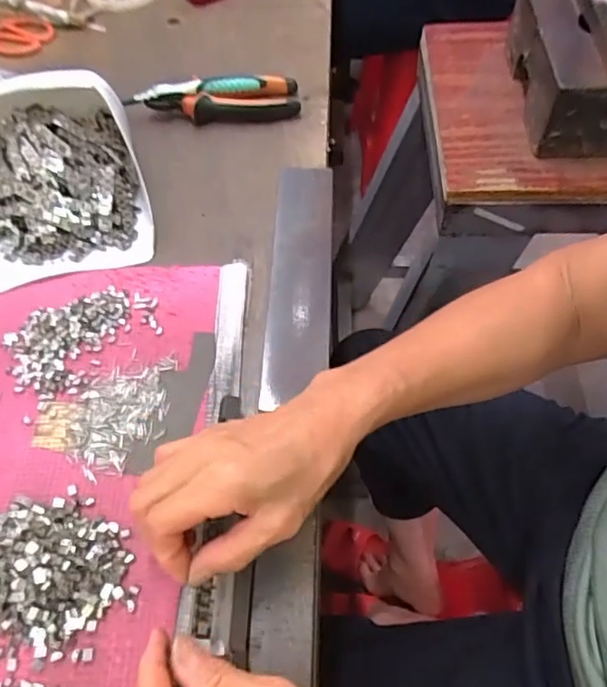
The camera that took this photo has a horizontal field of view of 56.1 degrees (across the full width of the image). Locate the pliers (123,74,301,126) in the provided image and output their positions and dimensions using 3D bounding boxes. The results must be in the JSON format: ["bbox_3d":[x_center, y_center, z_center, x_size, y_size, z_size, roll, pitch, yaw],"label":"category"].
[{"bbox_3d":[-0.092,-0.249,0.579,0.172,0.036,0.050,-3,58,0],"label":"pliers"}]

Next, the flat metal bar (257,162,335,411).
[{"bbox_3d":[-0.002,-0.063,0.464,0.050,0.009,0.235,2,58,3],"label":"flat metal bar"}]

